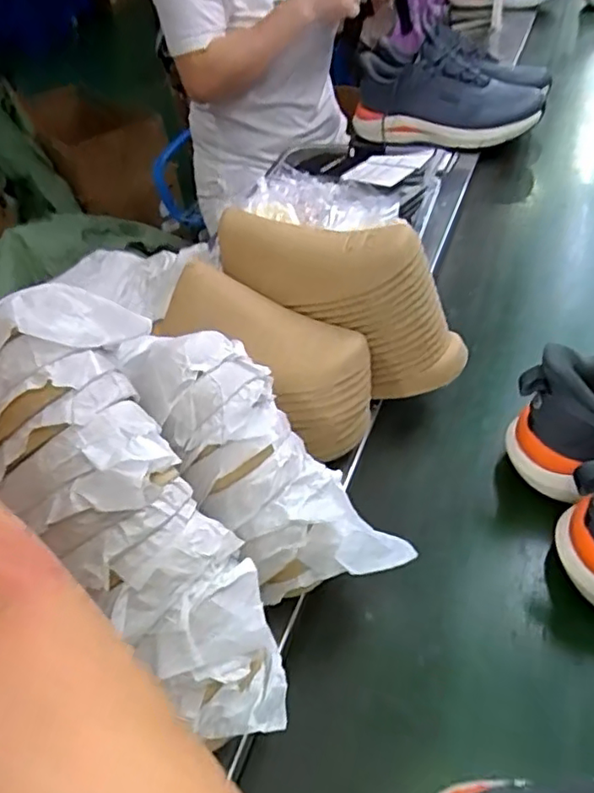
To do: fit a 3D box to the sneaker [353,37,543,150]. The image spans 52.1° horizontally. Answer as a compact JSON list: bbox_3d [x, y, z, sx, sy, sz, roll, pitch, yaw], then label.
[{"bbox_3d":[0.251,-0.532,1.078,0.327,0.132,0.142,21,50,31],"label":"sneaker"}]

